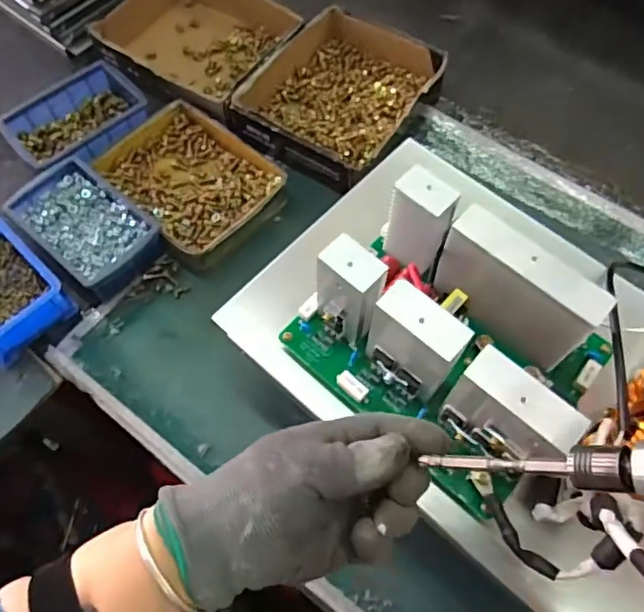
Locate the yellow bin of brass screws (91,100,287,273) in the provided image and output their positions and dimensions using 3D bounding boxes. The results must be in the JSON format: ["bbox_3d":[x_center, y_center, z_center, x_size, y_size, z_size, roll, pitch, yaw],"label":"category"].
[{"bbox_3d":[-0.143,-0.139,0.628,0.186,0.037,0.143,40,72,18],"label":"yellow bin of brass screws"}]

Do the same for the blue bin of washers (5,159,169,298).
[{"bbox_3d":[-0.245,-0.080,0.595,0.150,0.041,0.097,38,71,17],"label":"blue bin of washers"}]

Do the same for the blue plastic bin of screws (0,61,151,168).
[{"bbox_3d":[-0.275,-0.206,0.652,0.108,0.048,0.141,41,72,18],"label":"blue plastic bin of screws"}]

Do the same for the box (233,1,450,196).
[{"bbox_3d":[0.022,-0.253,0.673,0.185,0.051,0.220,29,69,14],"label":"box"}]

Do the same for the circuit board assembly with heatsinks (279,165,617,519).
[{"bbox_3d":[0.084,0.016,0.380,0.190,0.090,0.145,40,72,18],"label":"circuit board assembly with heatsinks"}]

